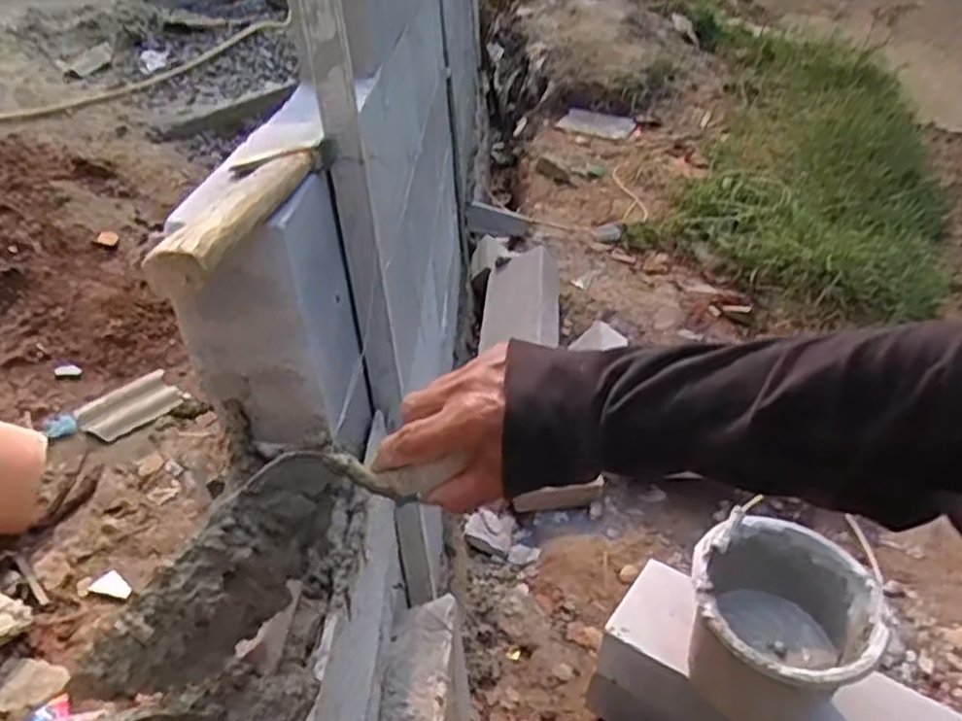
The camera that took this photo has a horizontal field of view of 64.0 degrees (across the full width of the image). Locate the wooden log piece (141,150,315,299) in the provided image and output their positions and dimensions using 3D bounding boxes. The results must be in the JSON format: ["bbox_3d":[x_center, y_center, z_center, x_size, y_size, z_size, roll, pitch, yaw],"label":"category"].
[{"bbox_3d":[-0.164,-0.108,0.532,0.033,0.027,0.248,-2,32,6],"label":"wooden log piece"}]

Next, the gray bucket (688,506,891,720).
[{"bbox_3d":[0.416,0.399,1.093,0.232,0.222,0.239,-4,32,2],"label":"gray bucket"}]

